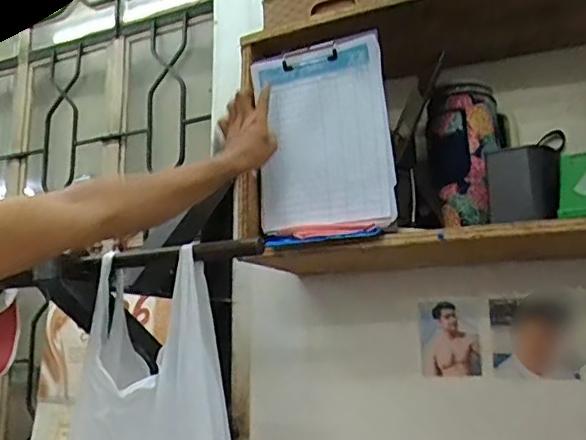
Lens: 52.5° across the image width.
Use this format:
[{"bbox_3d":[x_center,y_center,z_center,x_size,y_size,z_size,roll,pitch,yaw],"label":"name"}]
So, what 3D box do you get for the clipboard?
[{"bbox_3d":[0.044,-0.133,0.942,0.224,0.291,0.017,-7,-6,30],"label":"clipboard"}]

